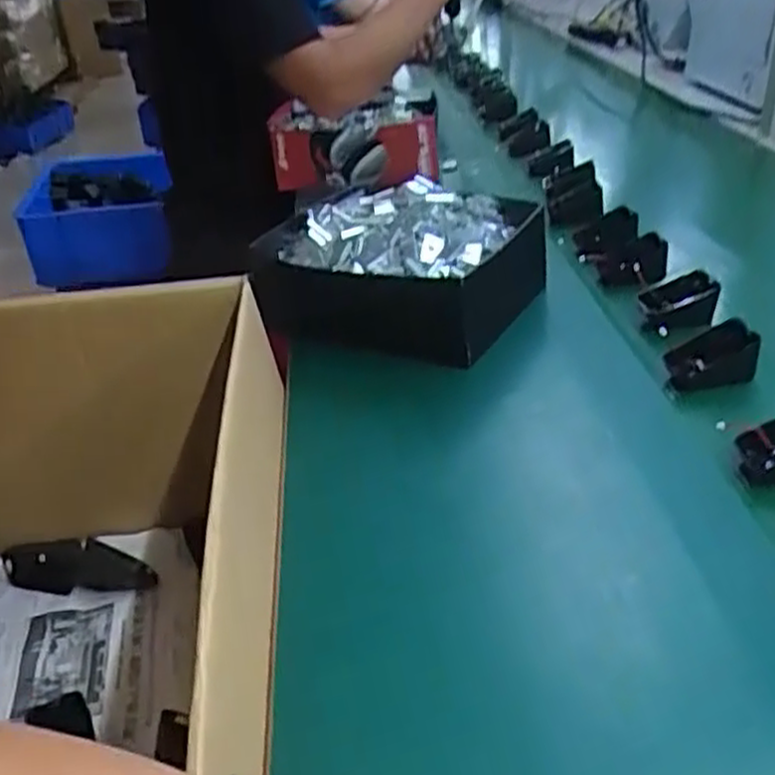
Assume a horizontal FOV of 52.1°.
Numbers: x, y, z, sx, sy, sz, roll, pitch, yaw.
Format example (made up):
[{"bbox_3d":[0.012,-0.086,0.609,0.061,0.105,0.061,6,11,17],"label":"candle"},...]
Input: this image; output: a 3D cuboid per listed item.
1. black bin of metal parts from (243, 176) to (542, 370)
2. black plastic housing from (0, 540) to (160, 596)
[{"bbox_3d":[0.005,-0.118,0.753,0.247,0.092,0.194,11,33,23],"label":"black bin of metal parts"},{"bbox_3d":[-0.283,0.166,0.725,0.145,0.041,0.032,2,31,9],"label":"black plastic housing"}]

